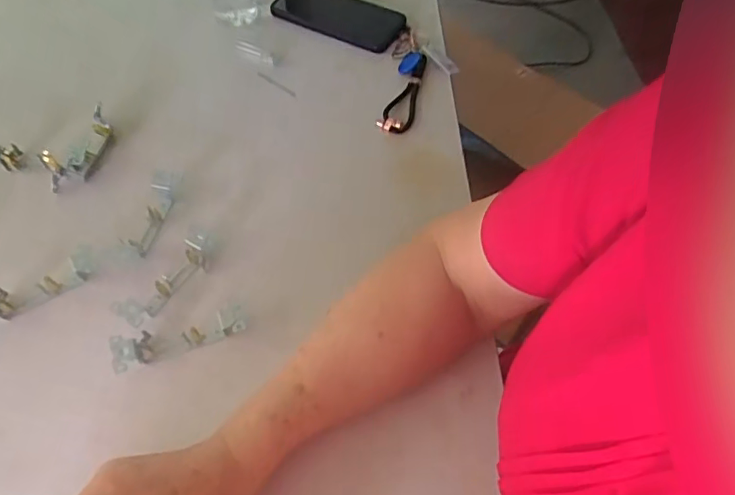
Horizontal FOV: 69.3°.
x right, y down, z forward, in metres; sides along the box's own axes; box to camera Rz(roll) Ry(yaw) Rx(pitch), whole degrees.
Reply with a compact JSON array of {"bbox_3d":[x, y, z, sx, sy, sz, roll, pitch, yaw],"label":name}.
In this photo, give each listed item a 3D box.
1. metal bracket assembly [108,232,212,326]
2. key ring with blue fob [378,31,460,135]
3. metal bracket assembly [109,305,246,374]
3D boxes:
[{"bbox_3d":[-0.175,0.027,0.466,0.029,0.020,0.099,27,61,14],"label":"metal bracket assembly"},{"bbox_3d":[0.061,-0.190,0.620,0.064,0.019,0.157,15,58,8],"label":"key ring with blue fob"},{"bbox_3d":[-0.153,0.078,0.437,0.103,0.024,0.028,-14,59,-10],"label":"metal bracket assembly"}]

